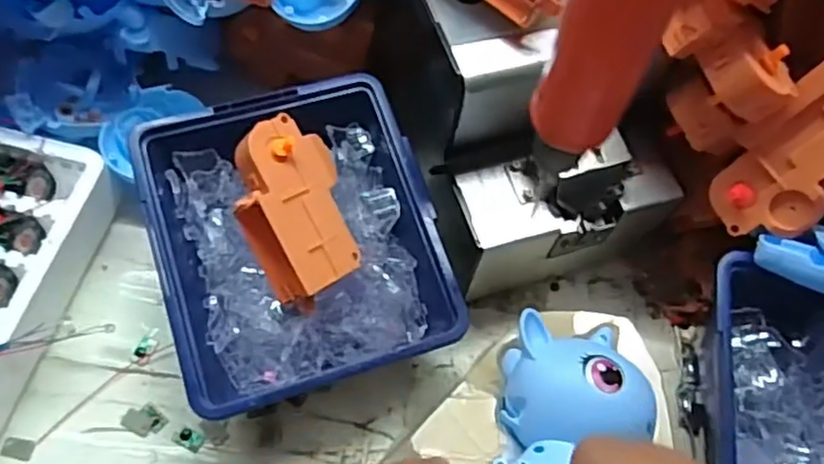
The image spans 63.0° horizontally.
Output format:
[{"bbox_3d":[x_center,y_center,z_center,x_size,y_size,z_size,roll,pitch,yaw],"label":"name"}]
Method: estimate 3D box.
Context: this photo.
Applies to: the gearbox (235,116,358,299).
[{"bbox_3d":[-0.065,-0.012,0.369,0.055,0.033,0.094,-25,89,-43],"label":"gearbox"}]

